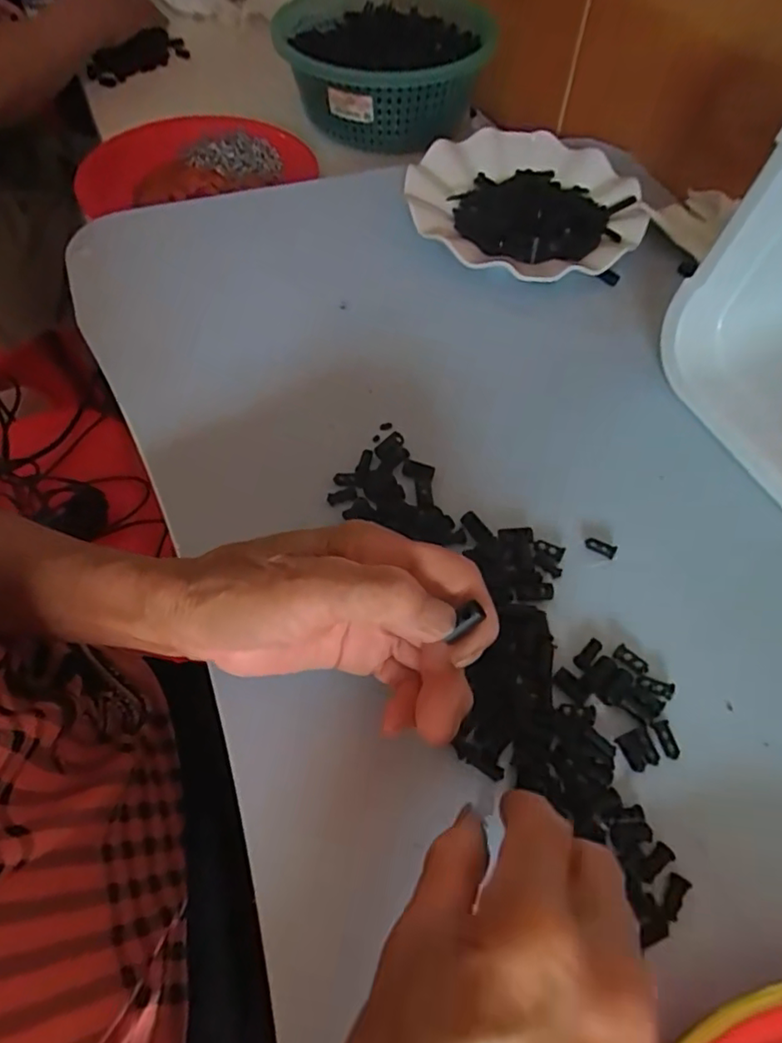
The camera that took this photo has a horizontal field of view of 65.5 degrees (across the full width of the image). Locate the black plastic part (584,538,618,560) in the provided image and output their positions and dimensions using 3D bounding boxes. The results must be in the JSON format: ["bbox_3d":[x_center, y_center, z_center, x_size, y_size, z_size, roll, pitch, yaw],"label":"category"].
[{"bbox_3d":[0.113,0.014,0.327,0.016,0.004,0.006,29,61,16],"label":"black plastic part"}]

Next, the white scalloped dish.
[{"bbox_3d":[0.102,-0.247,0.474,0.167,0.026,0.177,1,57,-1],"label":"white scalloped dish"}]

